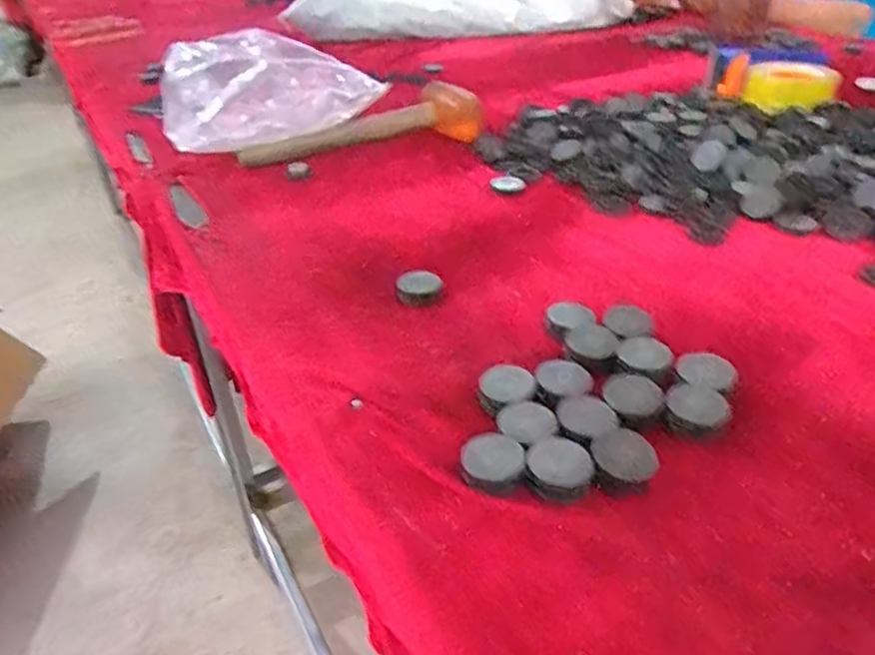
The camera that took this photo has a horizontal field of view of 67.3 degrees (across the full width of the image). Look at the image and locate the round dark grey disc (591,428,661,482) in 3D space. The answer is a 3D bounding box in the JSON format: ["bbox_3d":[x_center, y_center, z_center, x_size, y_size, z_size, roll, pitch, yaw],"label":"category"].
[{"bbox_3d":[0.100,0.067,0.347,0.034,0.004,0.034,-2,35,1],"label":"round dark grey disc"}]

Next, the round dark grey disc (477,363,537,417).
[{"bbox_3d":[0.042,0.037,0.397,0.035,0.011,0.032,-2,35,1],"label":"round dark grey disc"}]

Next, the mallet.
[{"bbox_3d":[-0.091,-0.240,0.797,0.292,0.047,0.079,-10,35,-10],"label":"mallet"}]

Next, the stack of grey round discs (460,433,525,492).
[{"bbox_3d":[0.029,0.069,0.348,0.033,0.009,0.036,-1,35,3],"label":"stack of grey round discs"}]

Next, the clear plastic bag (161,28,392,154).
[{"bbox_3d":[-0.195,-0.278,0.776,0.248,0.104,0.150,-14,36,-15],"label":"clear plastic bag"}]

